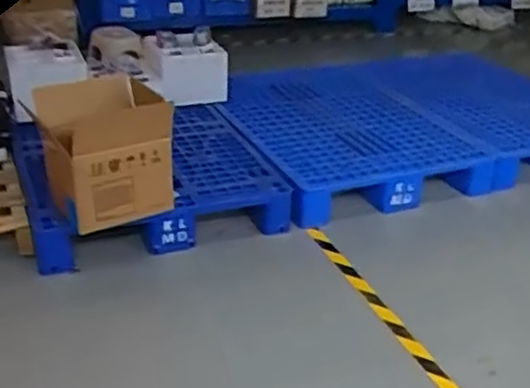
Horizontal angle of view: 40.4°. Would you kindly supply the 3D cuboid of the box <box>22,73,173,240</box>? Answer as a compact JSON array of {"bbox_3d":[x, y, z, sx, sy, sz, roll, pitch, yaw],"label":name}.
[{"bbox_3d":[-0.431,-0.118,1.926,0.305,0.345,0.287,-13,31,-29],"label":"box"}]

